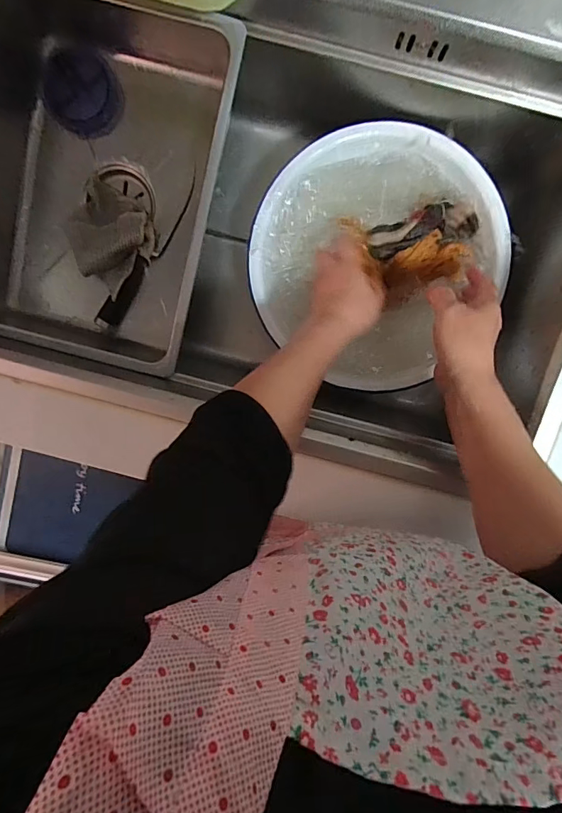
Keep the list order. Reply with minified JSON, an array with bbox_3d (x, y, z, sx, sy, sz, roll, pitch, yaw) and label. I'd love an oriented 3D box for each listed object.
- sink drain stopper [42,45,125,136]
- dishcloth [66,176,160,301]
[{"bbox_3d":[-0.232,-0.365,0.497,0.092,0.024,0.082,32,92,5],"label":"sink drain stopper"},{"bbox_3d":[-0.213,-0.209,0.517,0.121,0.032,0.103,42,93,4],"label":"dishcloth"}]

